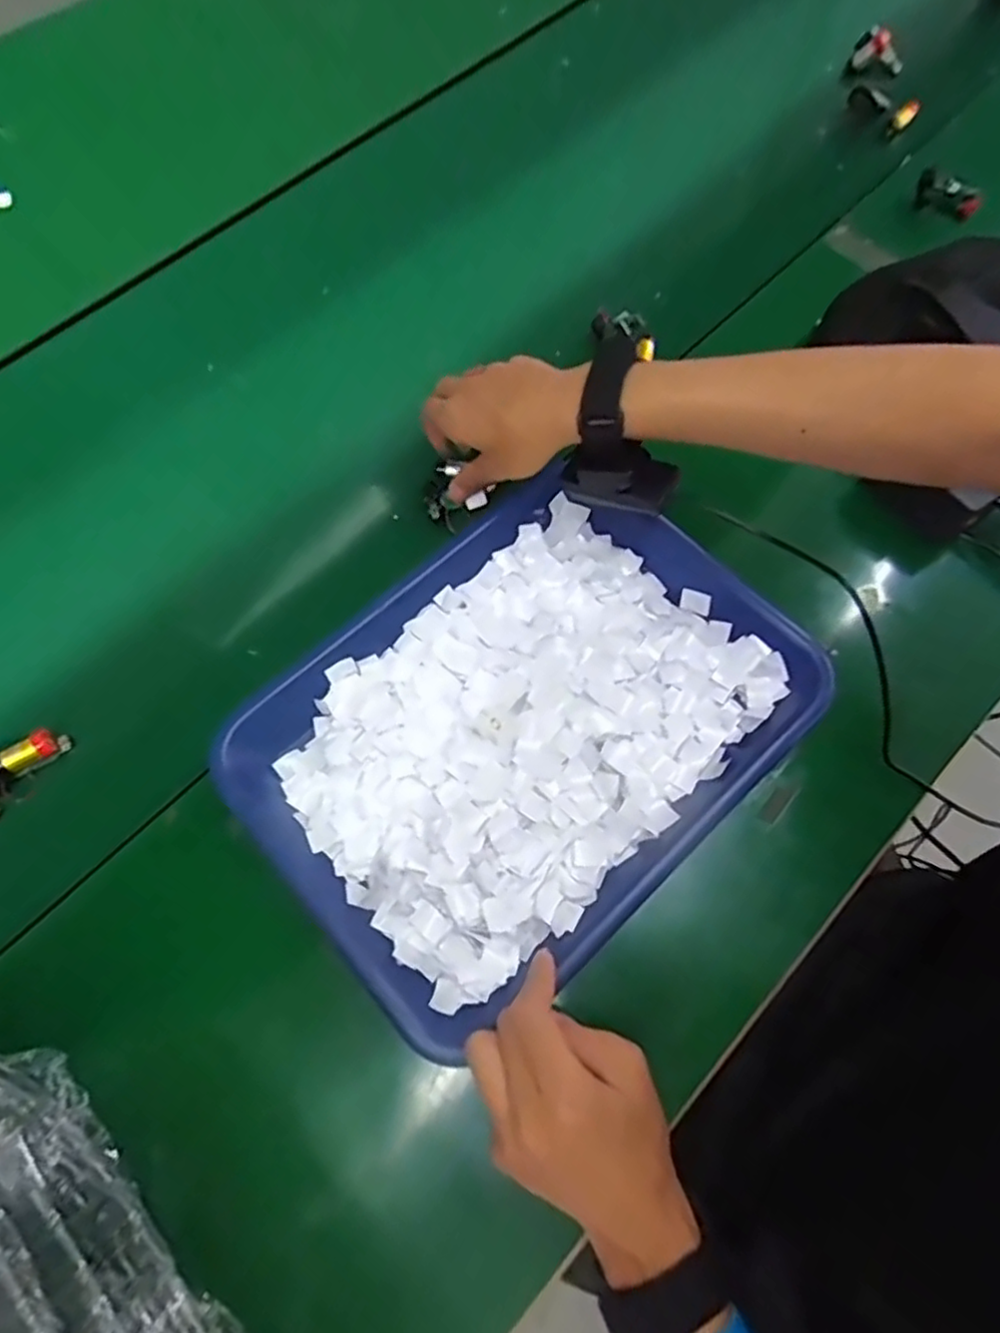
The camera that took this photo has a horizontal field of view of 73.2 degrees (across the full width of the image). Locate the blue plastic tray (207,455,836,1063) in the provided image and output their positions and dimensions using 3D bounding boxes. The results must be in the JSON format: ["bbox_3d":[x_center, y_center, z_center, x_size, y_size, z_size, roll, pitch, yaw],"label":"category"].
[{"bbox_3d":[0.013,0.030,0.432,0.332,0.028,0.253,-40,70,-14],"label":"blue plastic tray"}]

